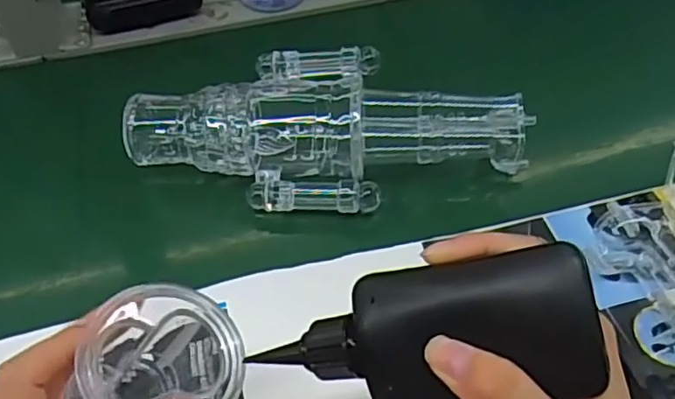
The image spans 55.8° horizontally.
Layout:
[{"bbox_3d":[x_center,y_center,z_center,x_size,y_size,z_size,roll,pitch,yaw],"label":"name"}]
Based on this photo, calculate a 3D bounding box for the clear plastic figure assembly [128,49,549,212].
[{"bbox_3d":[-0.008,-0.058,0.483,0.288,0.057,0.118,1,51,2],"label":"clear plastic figure assembly"}]

